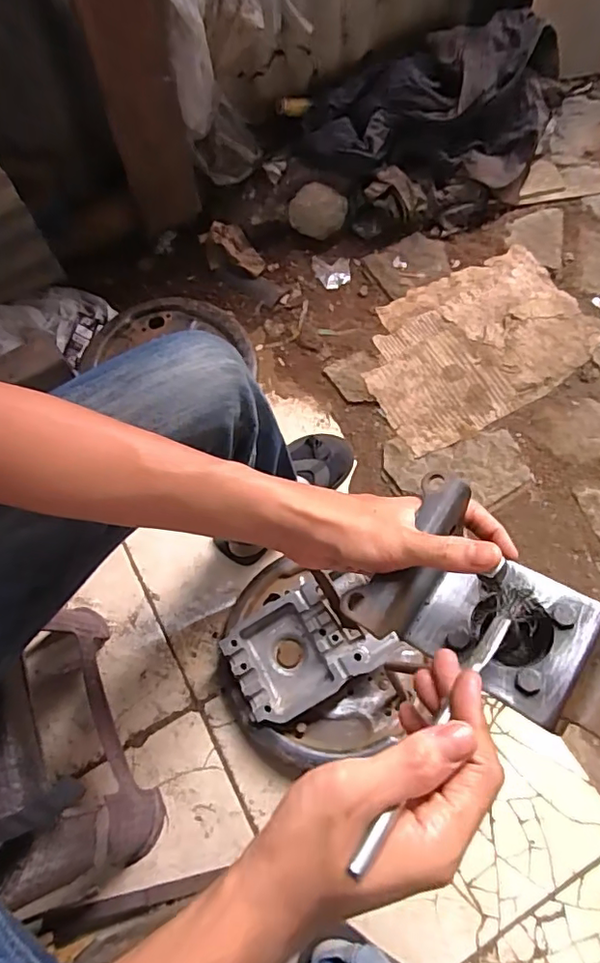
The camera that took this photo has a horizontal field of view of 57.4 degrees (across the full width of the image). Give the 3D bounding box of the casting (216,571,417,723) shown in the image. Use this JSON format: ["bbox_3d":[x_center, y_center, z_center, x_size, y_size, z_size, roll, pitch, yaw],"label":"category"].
[{"bbox_3d":[0.008,0.216,0.736,0.206,0.069,0.174,-28,68,-10],"label":"casting"}]

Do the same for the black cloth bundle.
[{"bbox_3d":[0.241,-0.690,1.017,0.476,0.177,0.199,-8,66,-1],"label":"black cloth bundle"}]

